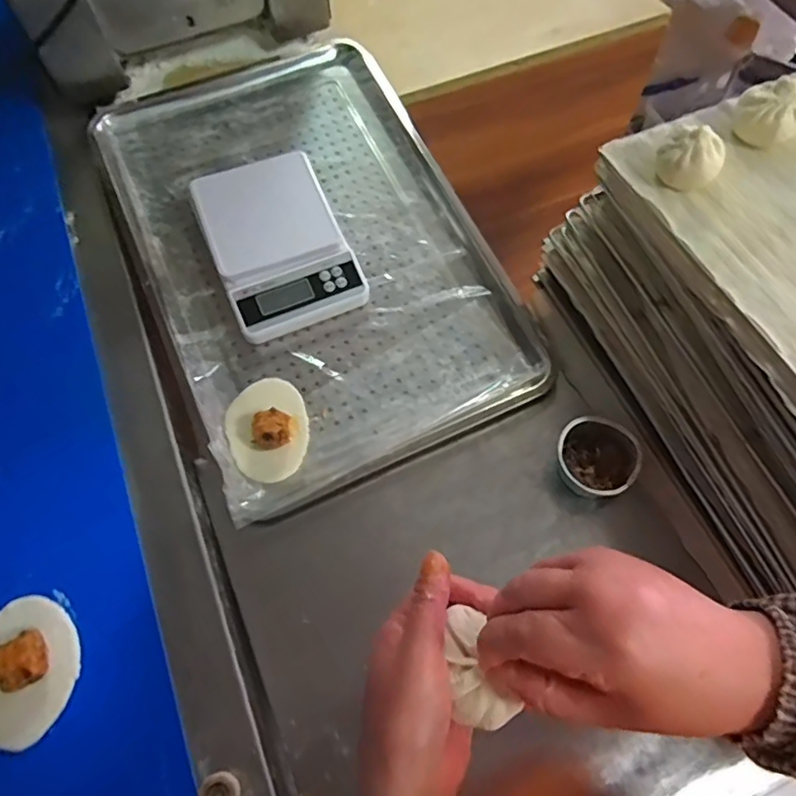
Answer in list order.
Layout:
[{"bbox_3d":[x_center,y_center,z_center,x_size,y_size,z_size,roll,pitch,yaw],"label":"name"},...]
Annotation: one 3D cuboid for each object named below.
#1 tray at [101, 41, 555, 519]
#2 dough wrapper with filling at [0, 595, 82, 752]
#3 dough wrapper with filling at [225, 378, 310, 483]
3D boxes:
[{"bbox_3d":[-0.110,-0.202,0.698,0.377,0.046,0.604,-23,70,-10],"label":"tray"},{"bbox_3d":[-0.313,0.219,0.467,0.083,0.034,0.112,-23,66,-12],"label":"dough wrapper with filling"},{"bbox_3d":[-0.139,0.027,0.606,0.084,0.031,0.115,-11,64,-6],"label":"dough wrapper with filling"}]

